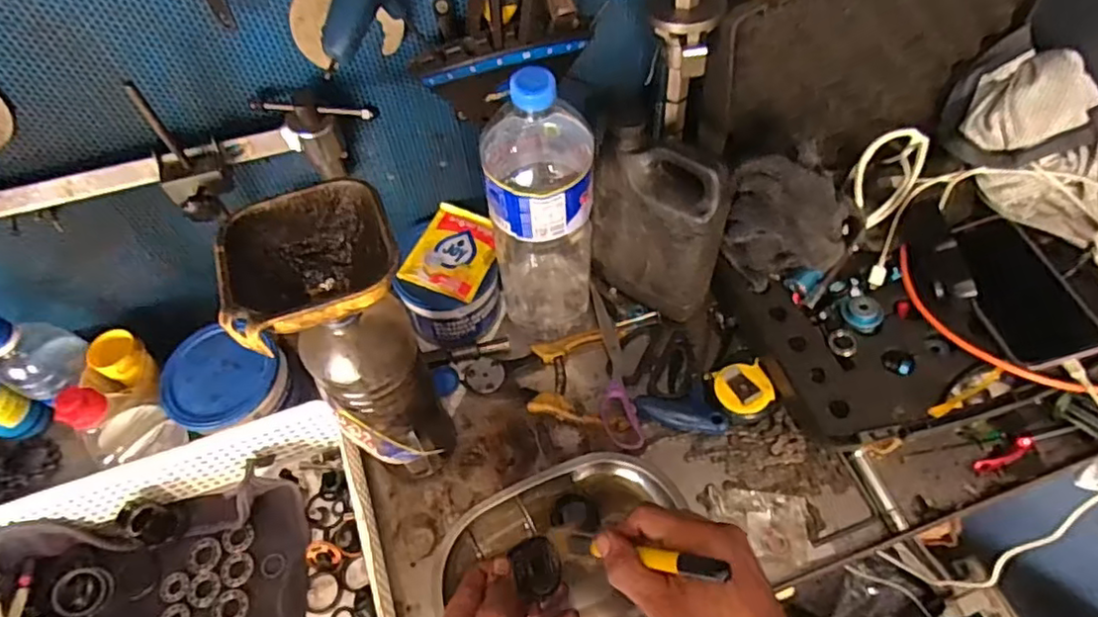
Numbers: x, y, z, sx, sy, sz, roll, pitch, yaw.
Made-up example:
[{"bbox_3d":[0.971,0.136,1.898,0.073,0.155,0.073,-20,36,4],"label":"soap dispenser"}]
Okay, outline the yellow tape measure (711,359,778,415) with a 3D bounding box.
[{"bbox_3d":[0.188,0.081,0.614,0.052,0.030,0.052,-17,59,-8],"label":"yellow tape measure"}]

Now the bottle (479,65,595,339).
[{"bbox_3d":[-0.007,-0.086,0.564,0.086,0.305,0.106,-13,58,-5],"label":"bottle"}]

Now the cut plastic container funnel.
[{"bbox_3d":[-0.135,-0.021,0.366,0.090,0.053,0.095,-19,59,-9],"label":"cut plastic container funnel"}]

